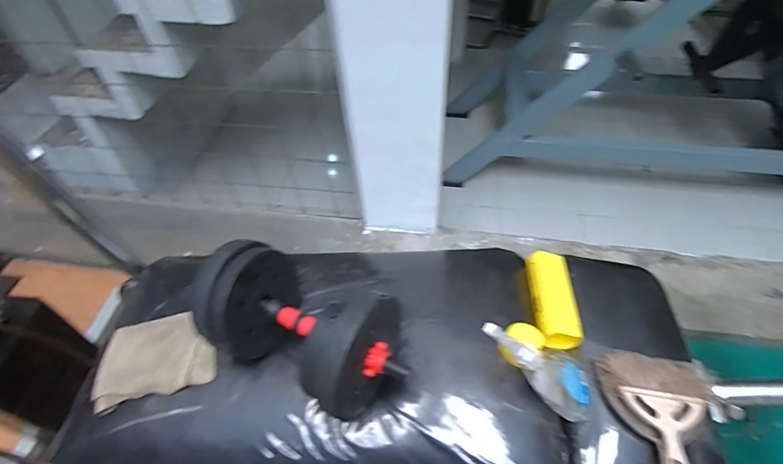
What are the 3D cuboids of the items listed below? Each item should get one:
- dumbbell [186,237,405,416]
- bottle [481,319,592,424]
[{"bbox_3d":[-0.147,0.142,0.696,0.342,0.176,0.186,24,54,20],"label":"dumbbell"},{"bbox_3d":[0.240,0.211,0.681,0.064,0.233,0.097,-26,36,39],"label":"bottle"}]

